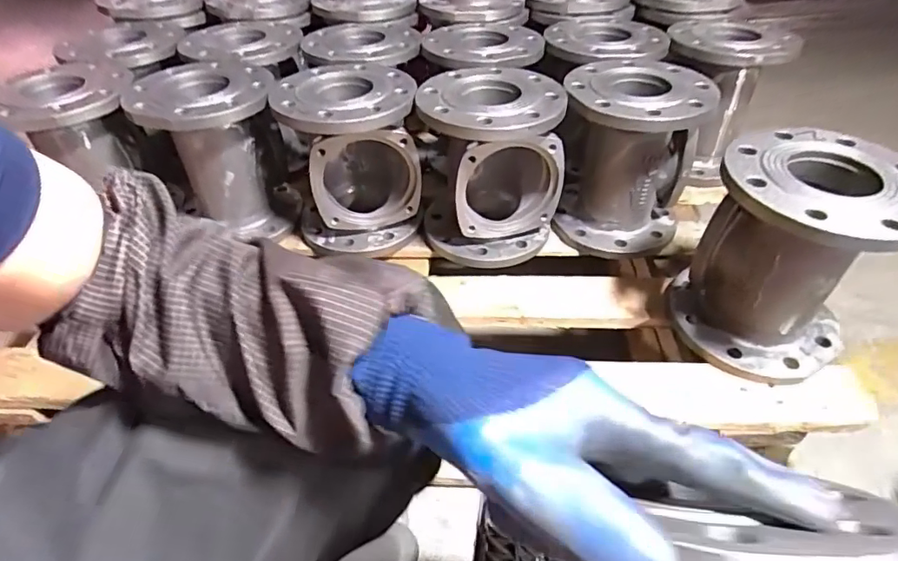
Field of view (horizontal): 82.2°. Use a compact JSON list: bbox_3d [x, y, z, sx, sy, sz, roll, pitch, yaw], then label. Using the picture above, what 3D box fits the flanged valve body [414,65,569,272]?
[{"bbox_3d":[0.059,-0.163,0.741,0.197,0.217,0.183,3,44,4],"label":"flanged valve body"}]

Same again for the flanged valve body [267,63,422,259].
[{"bbox_3d":[-0.141,-0.183,0.759,0.183,0.205,0.177,-7,44,-7],"label":"flanged valve body"}]

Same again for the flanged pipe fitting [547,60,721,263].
[{"bbox_3d":[0.254,-0.182,0.752,0.186,0.223,0.197,14,46,14],"label":"flanged pipe fitting"}]

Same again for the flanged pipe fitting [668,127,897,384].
[{"bbox_3d":[0.370,-0.026,0.574,0.172,0.218,0.184,0,44,0],"label":"flanged pipe fitting"}]

